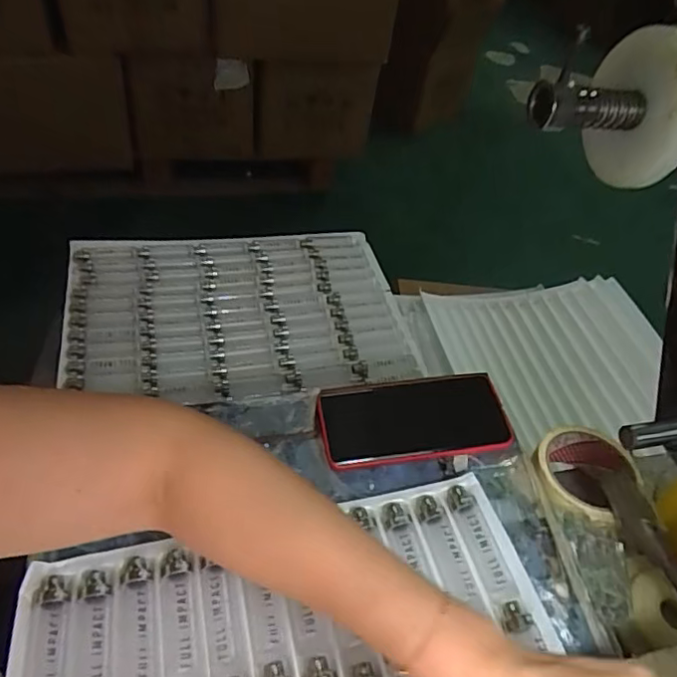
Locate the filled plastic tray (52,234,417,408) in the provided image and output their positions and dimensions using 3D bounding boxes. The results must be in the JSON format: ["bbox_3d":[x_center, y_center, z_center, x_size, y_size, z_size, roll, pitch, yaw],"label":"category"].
[{"bbox_3d":[-0.140,-0.047,0.801,0.451,0.049,0.308,-6,46,-9],"label":"filled plastic tray"}]

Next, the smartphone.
[{"bbox_3d":[0.065,0.067,0.495,0.157,0.012,0.081,-3,47,-11],"label":"smartphone"}]

